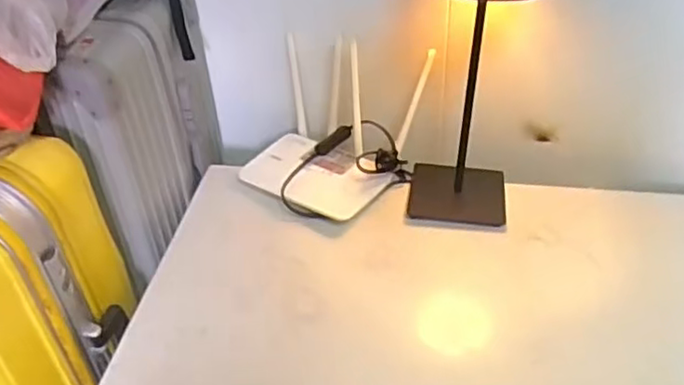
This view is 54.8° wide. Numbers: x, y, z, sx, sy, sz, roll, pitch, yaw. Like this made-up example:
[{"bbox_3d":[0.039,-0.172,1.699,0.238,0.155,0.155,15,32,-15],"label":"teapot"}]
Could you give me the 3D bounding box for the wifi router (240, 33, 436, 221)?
[{"bbox_3d":[-0.019,-0.091,0.895,0.215,0.165,0.187,14,43,19],"label":"wifi router"}]

